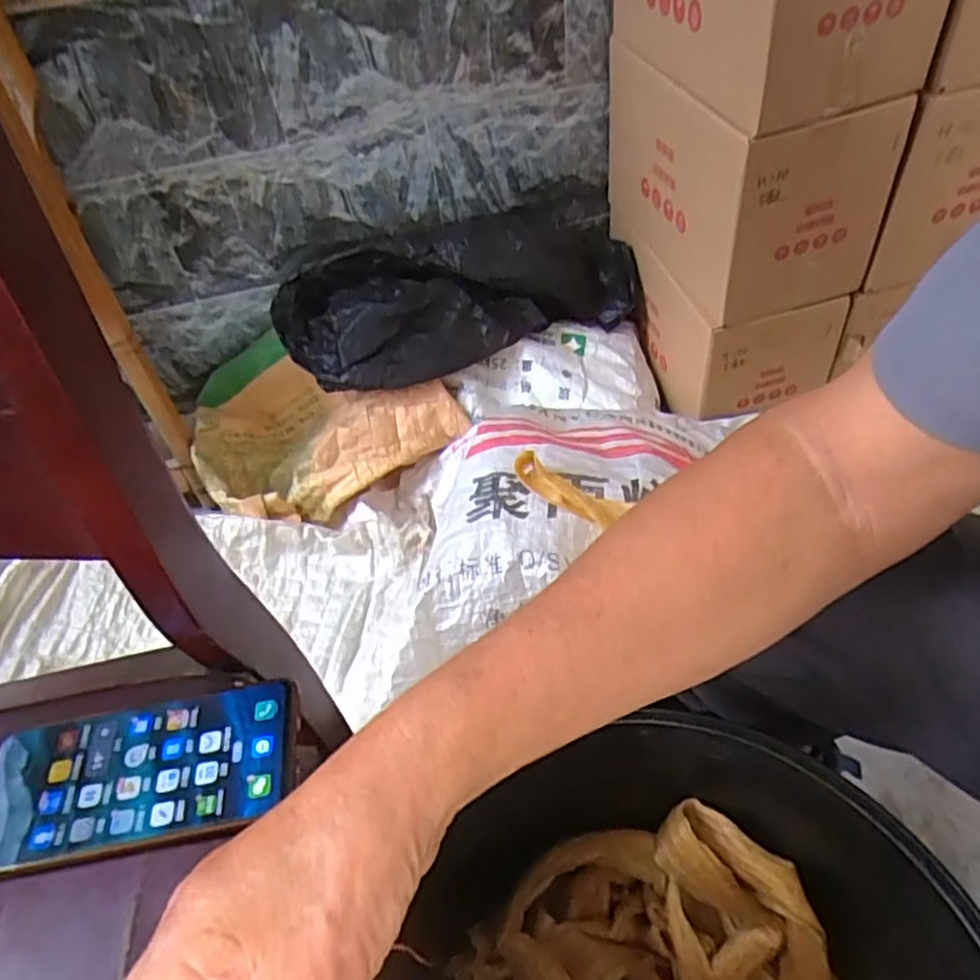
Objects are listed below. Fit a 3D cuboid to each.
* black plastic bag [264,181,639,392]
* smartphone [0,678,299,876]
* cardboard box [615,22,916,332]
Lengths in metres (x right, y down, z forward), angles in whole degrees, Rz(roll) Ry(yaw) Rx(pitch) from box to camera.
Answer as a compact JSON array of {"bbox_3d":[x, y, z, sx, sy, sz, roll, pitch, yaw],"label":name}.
[{"bbox_3d":[-0.024,-0.314,1.058,0.584,0.110,0.250,-19,83,-21],"label":"black plastic bag"},{"bbox_3d":[-0.183,0.148,0.367,0.159,0.007,0.076,-11,48,-3],"label":"smartphone"},{"bbox_3d":[0.324,-0.455,0.976,0.213,0.237,0.431,-16,48,-7],"label":"cardboard box"}]

